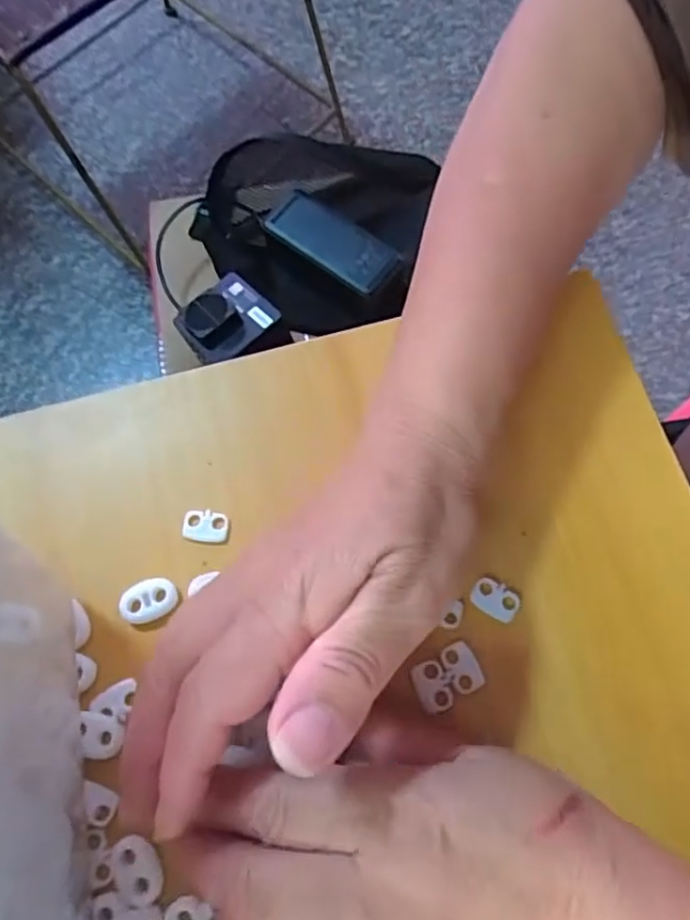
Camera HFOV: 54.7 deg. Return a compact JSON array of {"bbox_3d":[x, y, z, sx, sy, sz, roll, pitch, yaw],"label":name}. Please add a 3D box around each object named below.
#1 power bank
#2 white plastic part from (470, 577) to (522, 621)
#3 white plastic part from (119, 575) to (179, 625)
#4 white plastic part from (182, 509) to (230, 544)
[{"bbox_3d":[-0.011,-0.200,0.608,0.124,0.016,0.053,36,76,13],"label":"power bank"},{"bbox_3d":[0.058,0.054,0.258,0.018,0.004,0.013,27,74,11],"label":"white plastic part"},{"bbox_3d":[-0.077,0.055,0.262,0.022,0.007,0.015,-17,71,-4],"label":"white plastic part"},{"bbox_3d":[-0.057,0.027,0.272,0.019,0.004,0.013,6,71,5],"label":"white plastic part"}]

